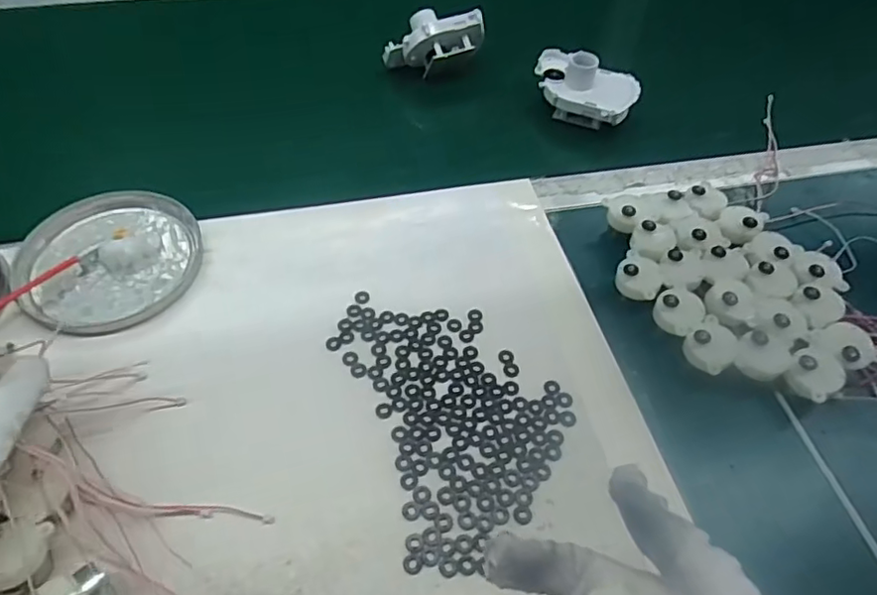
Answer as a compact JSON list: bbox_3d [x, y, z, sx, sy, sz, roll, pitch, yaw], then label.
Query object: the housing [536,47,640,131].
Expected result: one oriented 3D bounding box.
[{"bbox_3d":[0.140,-0.202,0.561,0.096,0.055,0.068,16,55,11],"label":"housing"}]

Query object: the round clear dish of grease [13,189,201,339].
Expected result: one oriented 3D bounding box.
[{"bbox_3d":[-0.253,-0.032,0.445,0.130,0.015,0.126,0,53,0],"label":"round clear dish of grease"}]

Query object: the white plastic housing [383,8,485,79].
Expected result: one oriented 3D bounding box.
[{"bbox_3d":[-0.005,-0.262,0.595,0.104,0.046,0.047,-13,53,11],"label":"white plastic housing"}]

